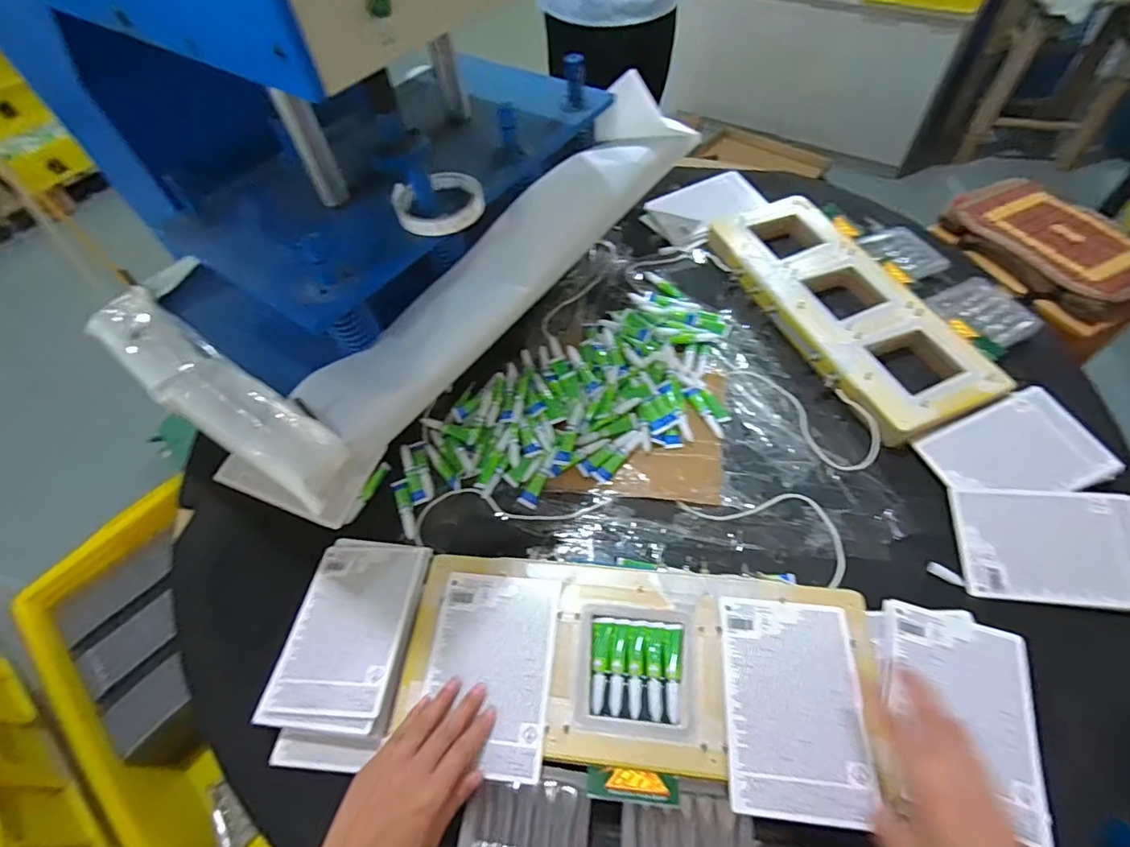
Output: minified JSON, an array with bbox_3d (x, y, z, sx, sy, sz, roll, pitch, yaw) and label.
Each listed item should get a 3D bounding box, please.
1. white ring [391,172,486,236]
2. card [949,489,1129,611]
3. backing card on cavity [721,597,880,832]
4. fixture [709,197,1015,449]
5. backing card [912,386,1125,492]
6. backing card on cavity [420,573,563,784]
[{"bbox_3d":[-0.132,-0.231,0.552,0.094,0.021,0.094,-2,55,2],"label":"white ring"},{"bbox_3d":[0.502,0.127,0.539,0.169,0.009,0.114,1,71,11],"label":"card"},{"bbox_3d":[0.199,0.242,0.457,0.113,0.008,0.169,4,57,6],"label":"backing card on cavity"},{"bbox_3d":[0.377,-0.170,0.733,0.182,0.048,0.438,-19,56,-9],"label":"fixture"},{"bbox_3d":[0.505,0.036,0.589,0.165,0.013,0.118,-25,64,0],"label":"backing card"},{"bbox_3d":[-0.069,0.226,0.488,0.115,0.005,0.165,4,57,6],"label":"backing card on cavity"}]

